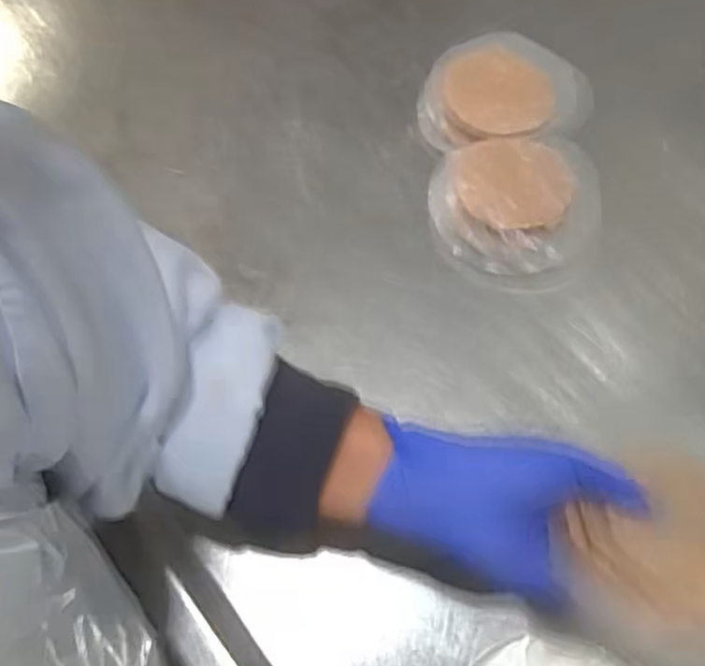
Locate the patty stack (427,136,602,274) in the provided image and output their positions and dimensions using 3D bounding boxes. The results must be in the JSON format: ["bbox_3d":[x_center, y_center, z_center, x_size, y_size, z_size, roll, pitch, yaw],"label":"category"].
[{"bbox_3d":[0.128,-0.098,0.546,0.130,0.034,0.116,-1,63,-3],"label":"patty stack"}]

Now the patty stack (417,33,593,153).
[{"bbox_3d":[0.126,-0.200,0.594,0.129,0.043,0.124,18,64,6],"label":"patty stack"}]

